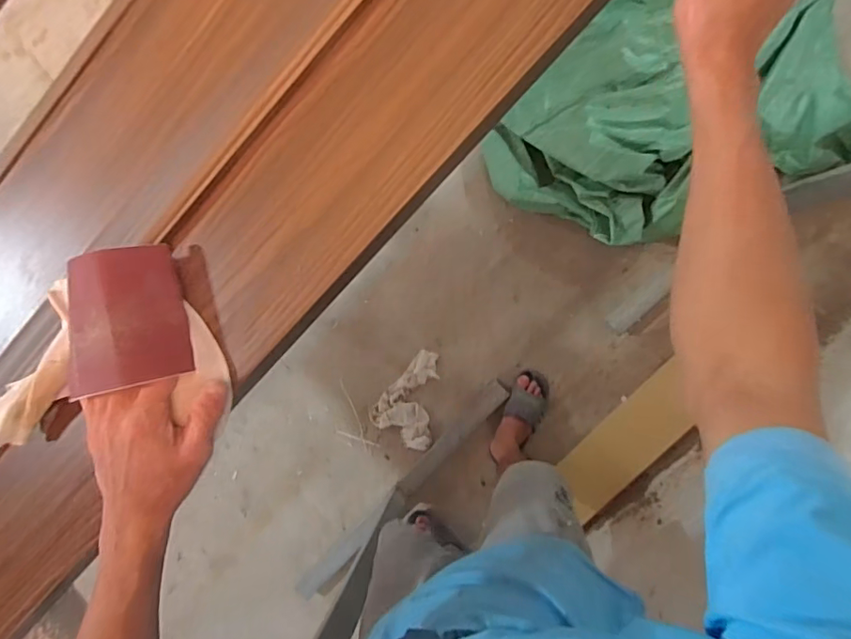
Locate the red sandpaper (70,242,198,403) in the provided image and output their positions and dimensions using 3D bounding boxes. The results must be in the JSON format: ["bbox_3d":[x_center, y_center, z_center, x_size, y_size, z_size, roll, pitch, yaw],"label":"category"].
[{"bbox_3d":[-0.224,-0.001,0.386,0.078,0.034,0.097,-12,91,8],"label":"red sandpaper"}]

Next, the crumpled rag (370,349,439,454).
[{"bbox_3d":[-0.019,0.216,1.380,0.177,0.042,0.246,35,97,5],"label":"crumpled rag"}]

